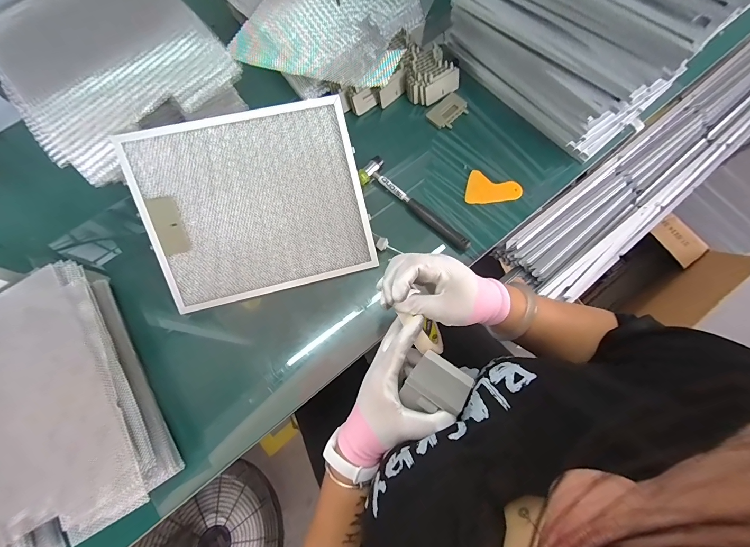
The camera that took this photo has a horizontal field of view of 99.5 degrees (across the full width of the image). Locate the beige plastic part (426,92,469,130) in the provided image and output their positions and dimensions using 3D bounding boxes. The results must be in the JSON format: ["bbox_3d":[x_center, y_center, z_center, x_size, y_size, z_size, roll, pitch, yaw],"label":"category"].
[{"bbox_3d":[0.152,-0.334,0.654,0.054,0.018,0.084,41,77,12],"label":"beige plastic part"}]

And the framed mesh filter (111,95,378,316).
[{"bbox_3d":[-0.187,-0.108,0.513,0.335,0.012,0.281,-15,102,-6],"label":"framed mesh filter"}]

